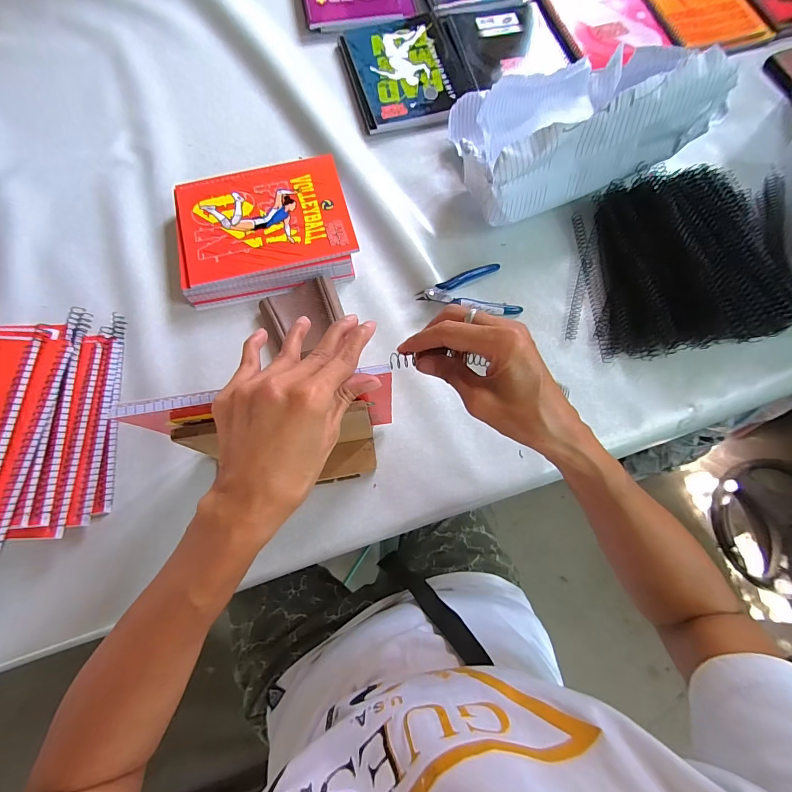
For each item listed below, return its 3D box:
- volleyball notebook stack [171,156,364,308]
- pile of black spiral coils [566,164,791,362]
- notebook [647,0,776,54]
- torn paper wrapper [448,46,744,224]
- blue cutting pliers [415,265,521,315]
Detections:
[{"bbox_3d":[-0.159,-0.205,0.465,0.204,0.035,0.161,-13,74,-5],"label":"volleyball notebook stack"},{"bbox_3d":[0.335,-0.165,0.444,0.248,0.060,0.232,-4,74,-2],"label":"pile of black spiral coils"},{"bbox_3d":[0.485,-0.639,0.604,0.162,0.013,0.212,-12,74,-4],"label":"notebook"},{"bbox_3d":[0.210,-0.347,0.451,0.281,0.146,0.194,-18,75,-6],"label":"torn paper wrapper"},{"bbox_3d":[0.085,-0.118,0.449,0.113,0.021,0.071,-17,75,-6],"label":"blue cutting pliers"}]

